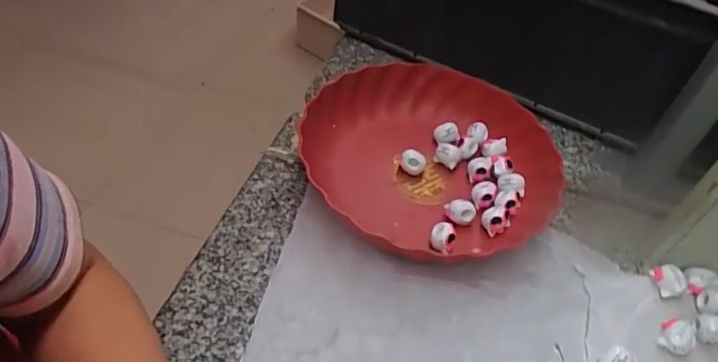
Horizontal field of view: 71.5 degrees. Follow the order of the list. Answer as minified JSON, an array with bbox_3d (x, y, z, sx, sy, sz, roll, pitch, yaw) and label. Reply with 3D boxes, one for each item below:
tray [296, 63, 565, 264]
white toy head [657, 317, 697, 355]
[{"bbox_3d":[0.069,-0.024,0.489,0.238,0.049,0.238,-8,48,-17],"label":"tray"},{"bbox_3d":[0.243,0.120,0.381,0.021,0.023,0.025,28,48,17],"label":"white toy head"}]

